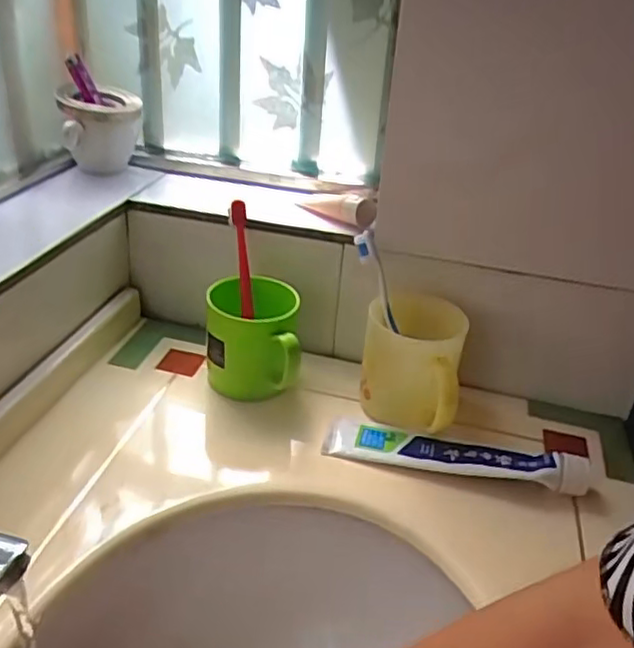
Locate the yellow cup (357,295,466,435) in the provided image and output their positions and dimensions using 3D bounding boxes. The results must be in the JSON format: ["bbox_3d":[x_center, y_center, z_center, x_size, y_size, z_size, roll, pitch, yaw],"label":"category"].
[{"bbox_3d":[0.084,0.038,0.605,0.085,0.104,0.105,9,31,4],"label":"yellow cup"}]

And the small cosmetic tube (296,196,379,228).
[{"bbox_3d":[0.020,-0.121,0.664,0.083,0.028,0.024,25,36,32],"label":"small cosmetic tube"}]

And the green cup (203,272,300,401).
[{"bbox_3d":[-0.060,0.018,0.622,0.085,0.092,0.096,2,31,-7],"label":"green cup"}]

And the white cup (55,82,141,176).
[{"bbox_3d":[-0.230,-0.200,0.713,0.081,0.095,0.073,-3,32,-16],"label":"white cup"}]

